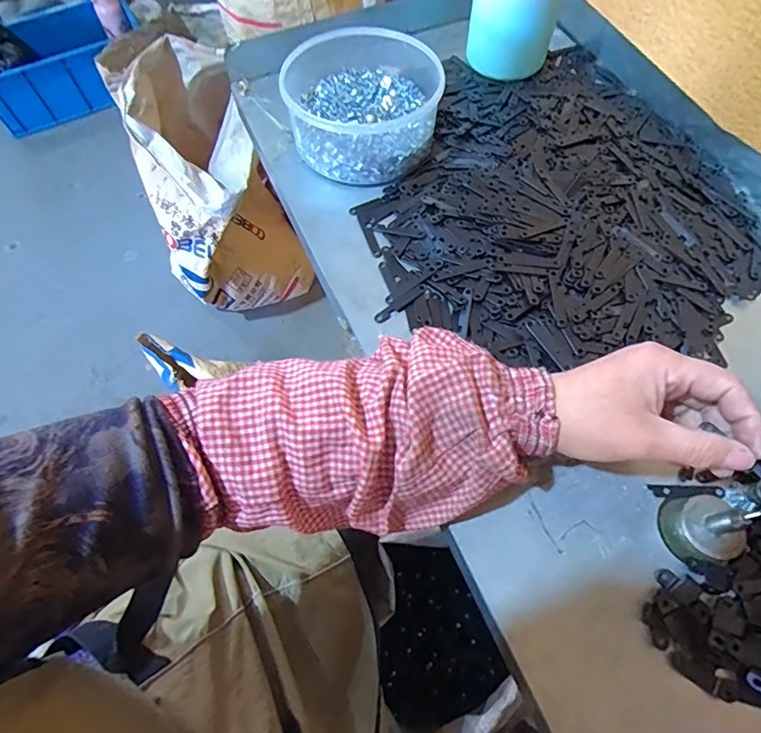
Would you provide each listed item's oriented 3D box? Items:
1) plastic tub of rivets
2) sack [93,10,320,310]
[{"bbox_3d":[-0.017,-0.266,0.464,0.142,0.081,0.154,0,64,1],"label":"plastic tub of rivets"},{"bbox_3d":[-0.381,-0.380,1.176,0.376,0.587,0.331,-41,70,-17],"label":"sack"}]

